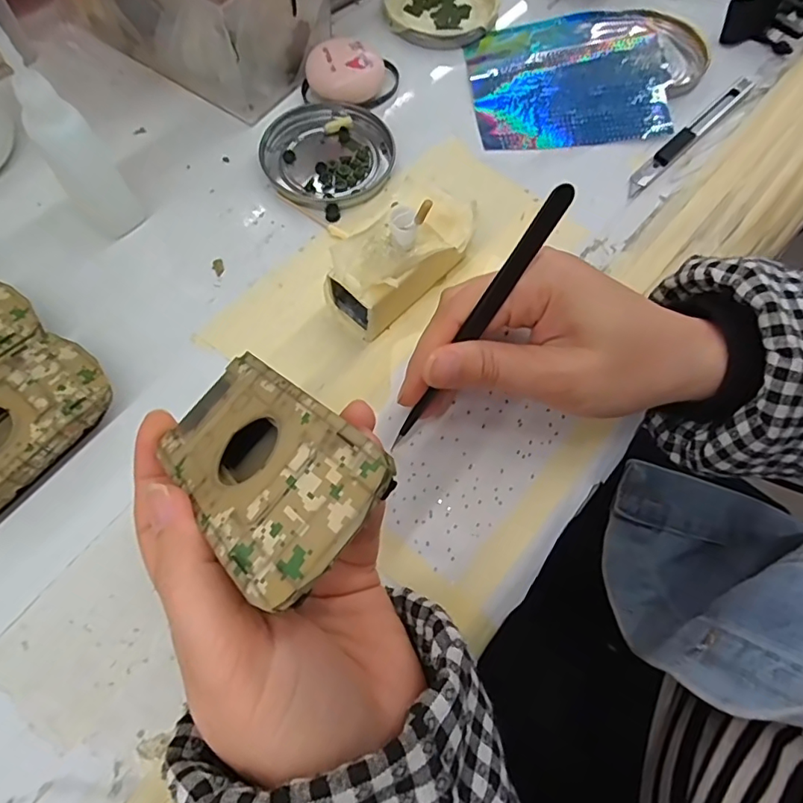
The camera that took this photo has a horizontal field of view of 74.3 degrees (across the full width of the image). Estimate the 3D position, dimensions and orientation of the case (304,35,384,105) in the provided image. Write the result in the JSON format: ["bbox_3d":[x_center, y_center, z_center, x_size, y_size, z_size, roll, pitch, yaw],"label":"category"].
[{"bbox_3d":[-0.037,-0.209,0.339,0.047,0.023,0.037,27,70,9],"label":"case"}]

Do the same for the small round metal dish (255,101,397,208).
[{"bbox_3d":[-0.046,-0.152,0.324,0.078,0.007,0.075,1,68,-1],"label":"small round metal dish"}]

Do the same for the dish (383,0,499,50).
[{"bbox_3d":[0.028,-0.284,0.379,0.078,0.008,0.078,9,68,2],"label":"dish"}]

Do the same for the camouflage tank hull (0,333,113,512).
[{"bbox_3d":[-0.178,0.016,0.241,0.052,0.025,0.095,34,71,11],"label":"camouflage tank hull"}]

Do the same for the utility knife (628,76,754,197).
[{"bbox_3d":[0.188,-0.174,0.341,0.134,0.005,0.011,-42,75,-17],"label":"utility knife"}]

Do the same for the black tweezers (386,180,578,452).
[{"bbox_3d":[0.028,-0.028,0.220,0.007,0.132,0.009,42,33,14],"label":"black tweezers"}]

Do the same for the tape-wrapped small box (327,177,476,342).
[{"bbox_3d":[0.001,-0.075,0.271,0.046,0.049,0.081,39,72,13],"label":"tape-wrapped small box"}]

